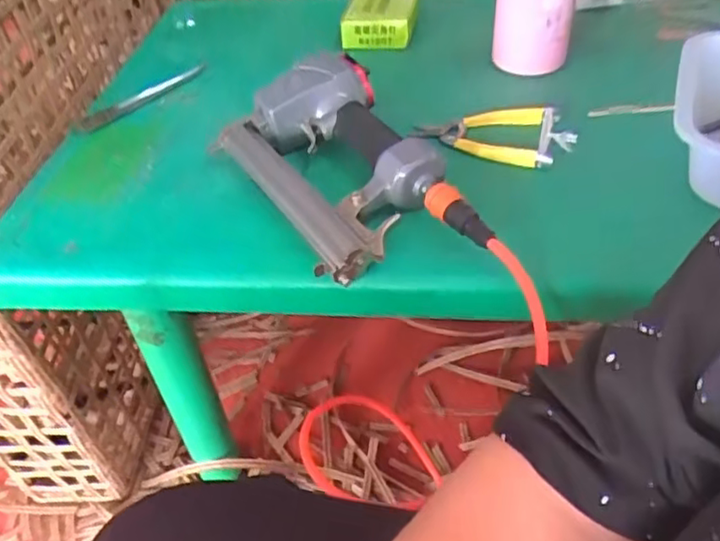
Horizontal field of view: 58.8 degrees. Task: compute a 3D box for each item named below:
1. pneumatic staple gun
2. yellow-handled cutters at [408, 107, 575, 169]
[{"bbox_3d":[-0.012,-0.082,0.522,0.142,0.070,0.238,-23,47,-18],"label":"pneumatic staple gun"},{"bbox_3d":[0.121,-0.125,0.585,0.140,0.025,0.079,5,45,9],"label":"yellow-handled cutters"}]

